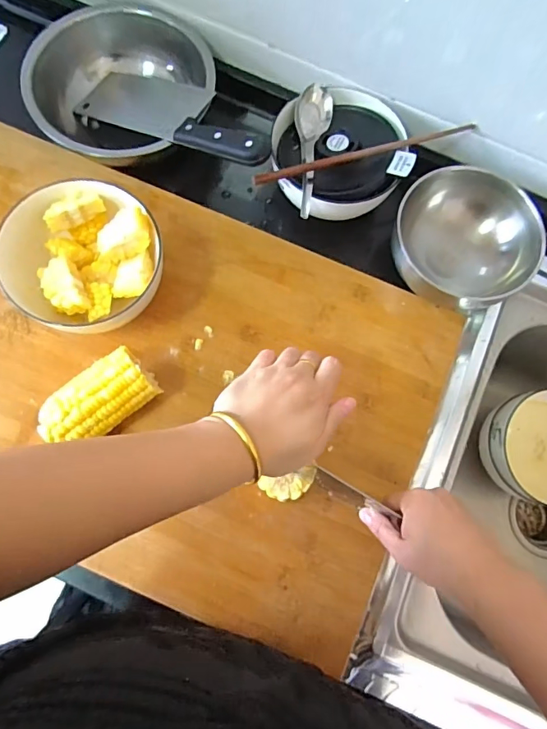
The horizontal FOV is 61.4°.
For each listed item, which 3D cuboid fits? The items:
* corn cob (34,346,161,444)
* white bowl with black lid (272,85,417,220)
[{"bbox_3d":[-0.166,0.037,0.439,0.105,0.061,0.054,-38,79,-10],"label":"corn cob"},{"bbox_3d":[0.074,-0.230,0.516,0.142,0.061,0.136,0,75,-1],"label":"white bowl with black lid"}]

